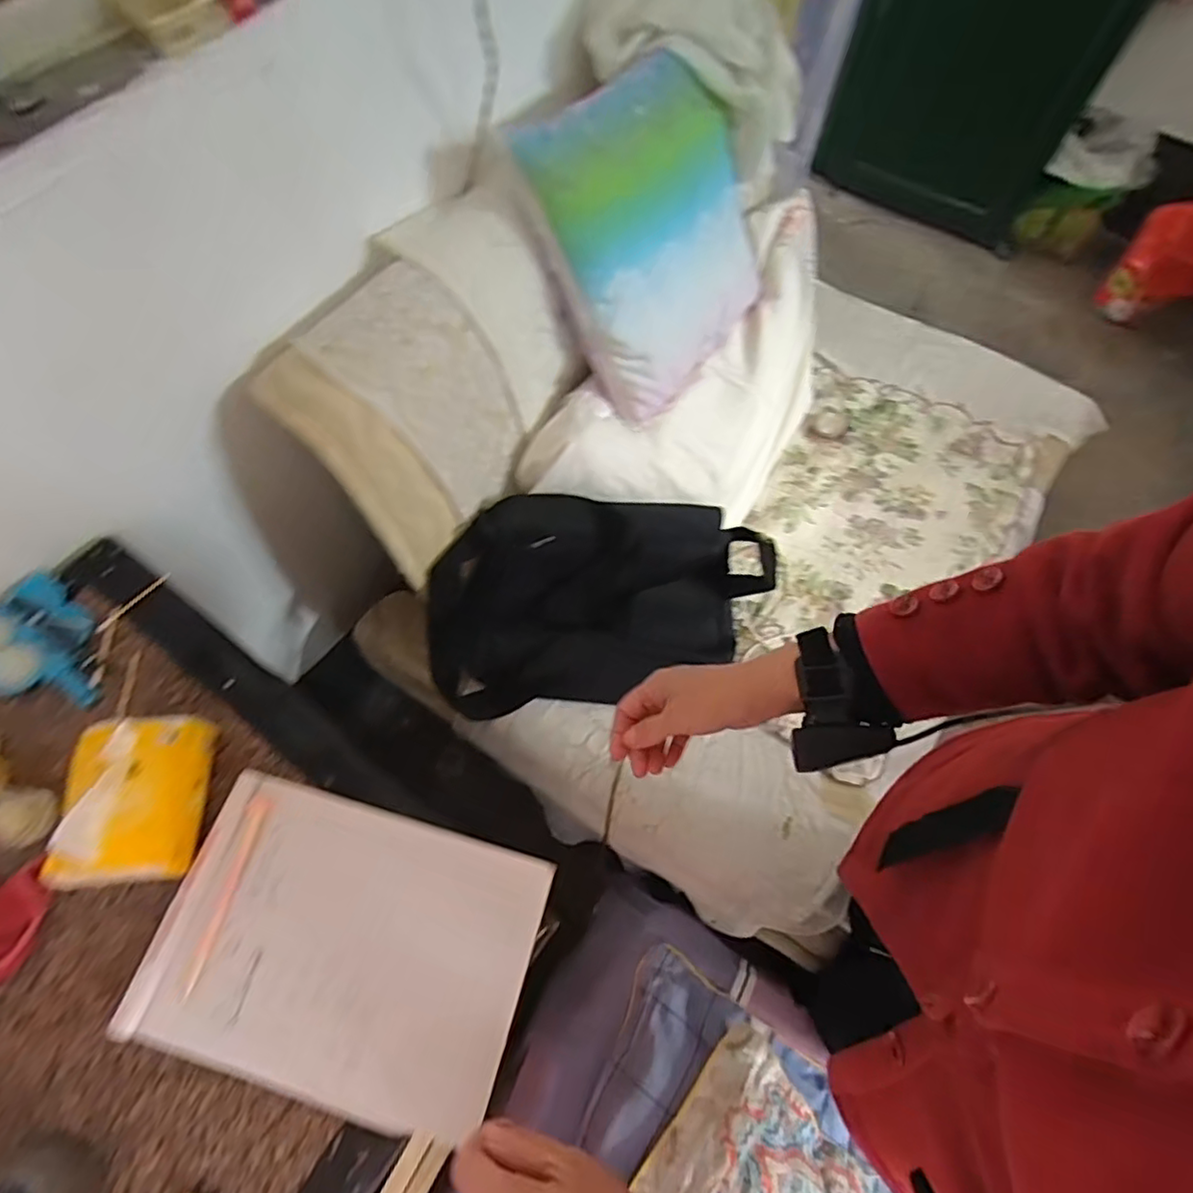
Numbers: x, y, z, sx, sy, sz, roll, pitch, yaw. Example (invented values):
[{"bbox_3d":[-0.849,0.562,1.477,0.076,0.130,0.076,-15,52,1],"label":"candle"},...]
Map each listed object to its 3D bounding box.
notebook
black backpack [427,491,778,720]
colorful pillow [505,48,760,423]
[{"bbox_3d":[-0.188,0.265,0.474,0.267,0.018,0.190,17,64,1],"label":"notebook"},{"bbox_3d":[0.006,-0.007,0.916,0.486,0.153,0.316,-5,110,-3],"label":"black backpack"},{"bbox_3d":[0.092,-0.476,0.821,0.334,0.353,0.078,-44,41,-19],"label":"colorful pillow"}]

